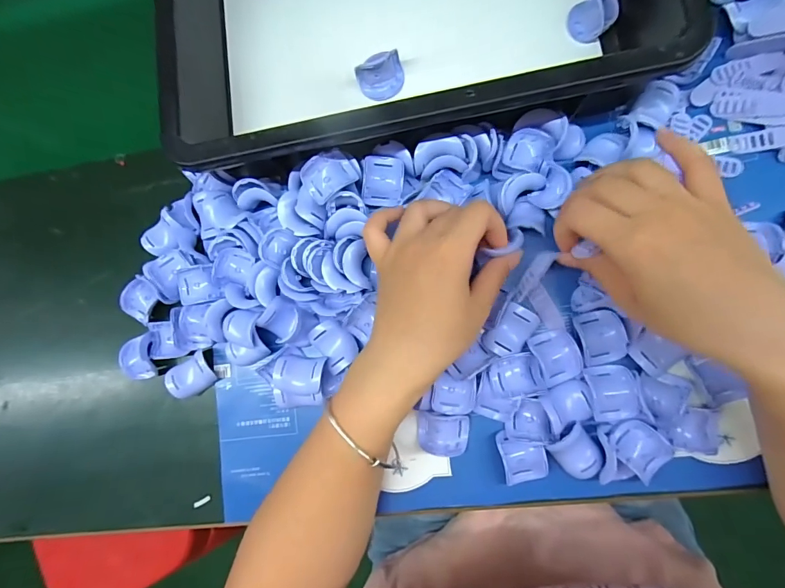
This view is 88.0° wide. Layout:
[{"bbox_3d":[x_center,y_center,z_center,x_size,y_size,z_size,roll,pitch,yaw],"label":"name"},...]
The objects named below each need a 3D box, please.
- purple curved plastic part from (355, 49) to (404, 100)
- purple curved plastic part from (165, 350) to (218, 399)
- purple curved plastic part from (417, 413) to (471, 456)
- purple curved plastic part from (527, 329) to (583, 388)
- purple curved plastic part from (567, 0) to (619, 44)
[{"bbox_3d":[-0.009,-0.176,0.327,0.037,0.027,0.024,-19,80,6],"label":"purple curved plastic part"},{"bbox_3d":[-0.165,0.068,0.334,0.038,0.014,0.028,-37,79,3],"label":"purple curved plastic part"},{"bbox_3d":[0.037,0.103,0.302,0.038,0.015,0.031,4,83,9],"label":"purple curved plastic part"},{"bbox_3d":[0.119,0.045,0.292,0.029,0.007,0.037,-22,80,5],"label":"purple curved plastic part"},{"bbox_3d":[0.155,-0.217,0.311,0.033,0.027,0.036,-1,82,9],"label":"purple curved plastic part"}]

